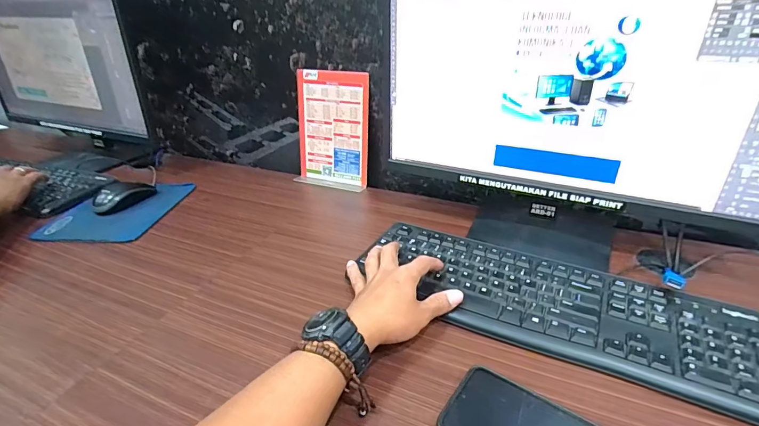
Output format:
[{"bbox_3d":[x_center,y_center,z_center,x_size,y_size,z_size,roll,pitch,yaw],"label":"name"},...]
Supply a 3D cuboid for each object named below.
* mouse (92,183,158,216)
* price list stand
[{"bbox_3d":[-0.451,-0.034,0.704,0.106,0.041,0.051,-27,37,-37],"label":"mouse"},{"bbox_3d":[-0.093,-0.155,0.763,0.149,0.207,0.053,11,31,23],"label":"price list stand"}]

